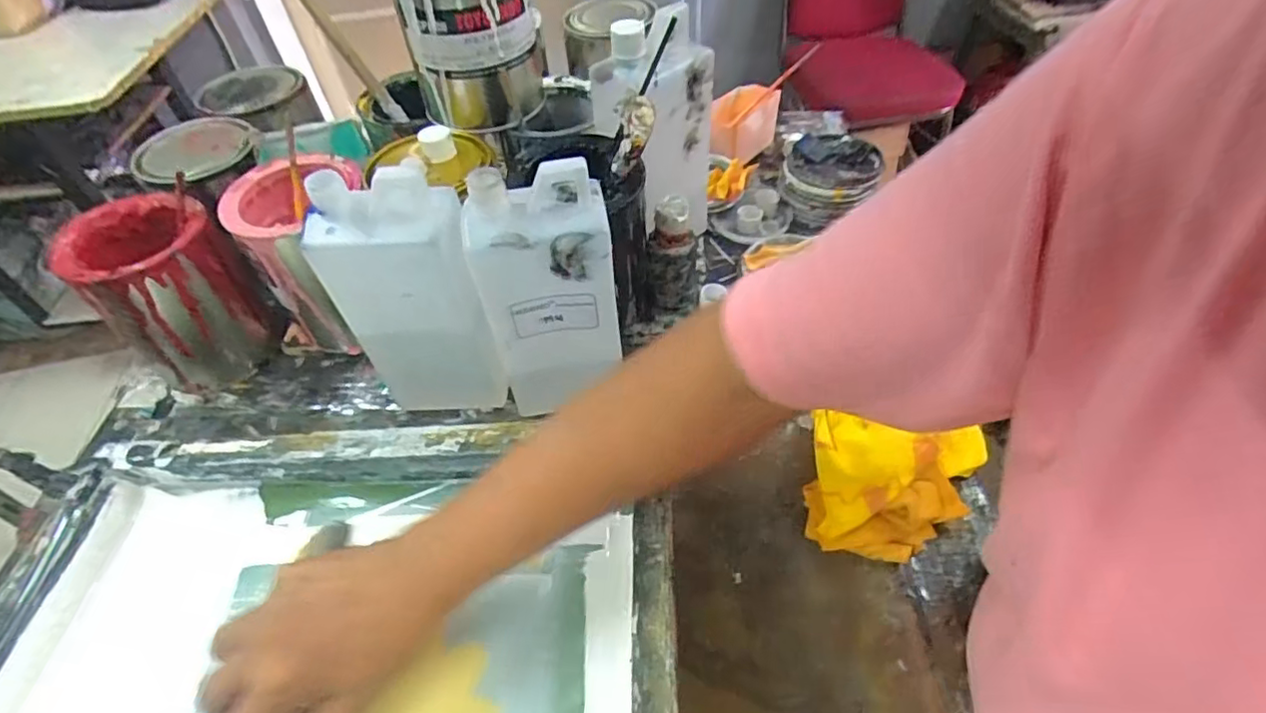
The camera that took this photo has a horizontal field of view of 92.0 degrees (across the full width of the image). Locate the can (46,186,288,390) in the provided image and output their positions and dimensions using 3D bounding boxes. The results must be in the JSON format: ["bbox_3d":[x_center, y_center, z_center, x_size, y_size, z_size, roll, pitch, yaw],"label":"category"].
[{"bbox_3d":[-0.397,-0.053,0.537,0.096,0.143,0.105,27,56,25],"label":"can"}]

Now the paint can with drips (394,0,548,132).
[{"bbox_3d":[-0.137,-0.278,0.513,0.102,0.140,0.111,-17,50,-10],"label":"paint can with drips"}]

